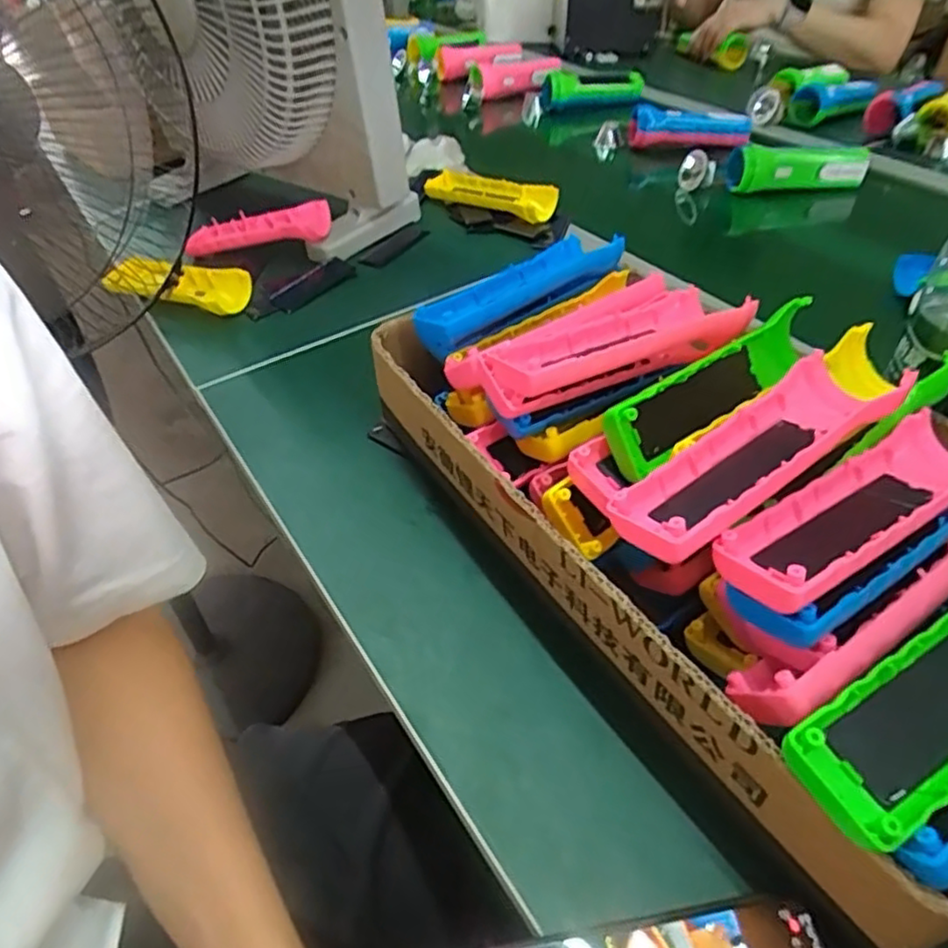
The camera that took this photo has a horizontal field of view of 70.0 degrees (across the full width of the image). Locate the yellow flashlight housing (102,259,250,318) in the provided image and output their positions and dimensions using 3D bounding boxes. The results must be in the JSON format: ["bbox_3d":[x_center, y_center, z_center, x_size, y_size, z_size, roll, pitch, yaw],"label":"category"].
[{"bbox_3d":[-0.277,-0.179,0.633,0.132,0.030,0.047,8,43,10],"label":"yellow flashlight housing"}]

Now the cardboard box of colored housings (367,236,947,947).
[{"bbox_3d":[0.126,-0.015,0.363,0.216,0.104,0.402,-24,47,-22],"label":"cardboard box of colored housings"}]

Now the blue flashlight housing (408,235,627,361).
[{"bbox_3d":[0.029,-0.125,0.457,0.146,0.033,0.048,-32,50,-29],"label":"blue flashlight housing"}]

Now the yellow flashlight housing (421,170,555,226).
[{"bbox_3d":[0.018,-0.314,0.755,0.168,0.026,0.044,26,49,27],"label":"yellow flashlight housing"}]

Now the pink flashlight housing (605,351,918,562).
[{"bbox_3d":[0.126,-0.009,0.301,0.146,0.031,0.046,-28,49,-26],"label":"pink flashlight housing"}]

